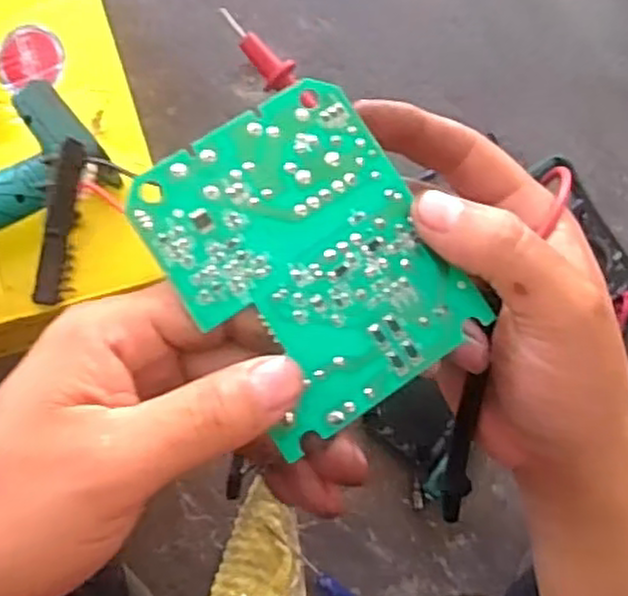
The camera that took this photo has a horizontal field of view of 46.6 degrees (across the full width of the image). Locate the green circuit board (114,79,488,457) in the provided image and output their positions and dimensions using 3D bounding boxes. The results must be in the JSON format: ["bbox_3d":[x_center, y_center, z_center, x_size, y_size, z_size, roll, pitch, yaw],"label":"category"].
[{"bbox_3d":[-0.001,-0.014,0.234,0.079,0.007,0.097,-34,88,-8],"label":"green circuit board"}]

